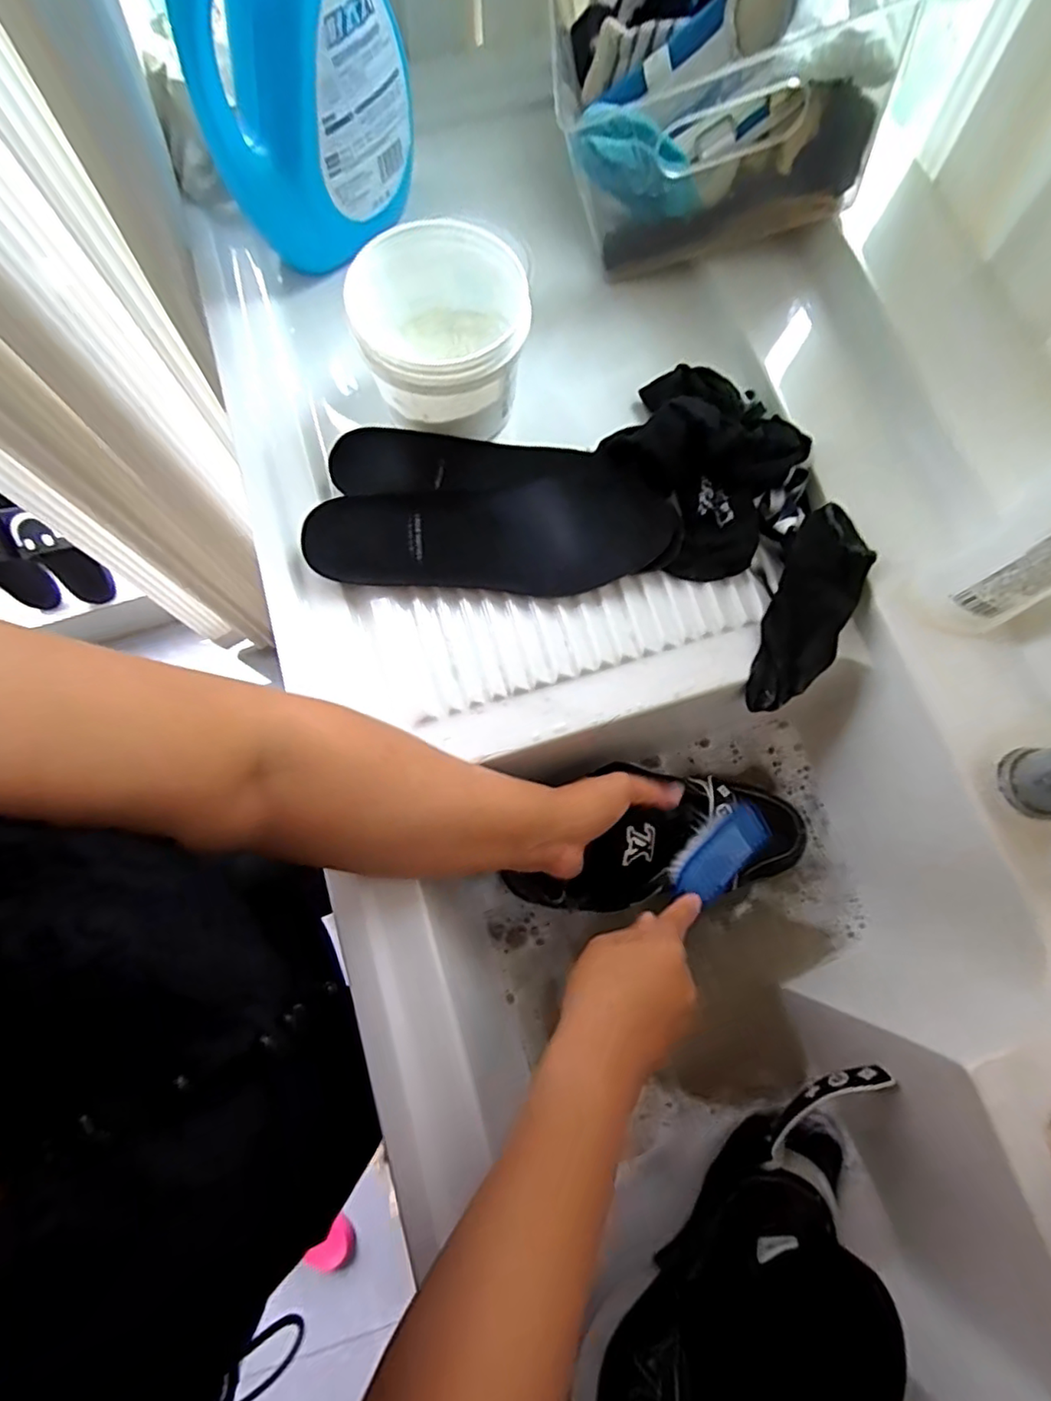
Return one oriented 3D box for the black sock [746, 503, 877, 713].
[{"bbox_3d":[0.212,-0.065,0.455,0.057,0.022,0.155,20,96,6],"label":"black sock"}]

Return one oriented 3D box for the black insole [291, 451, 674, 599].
[{"bbox_3d":[-0.024,-0.117,0.453,0.265,0.020,0.080,-6,91,-3],"label":"black insole"}]

